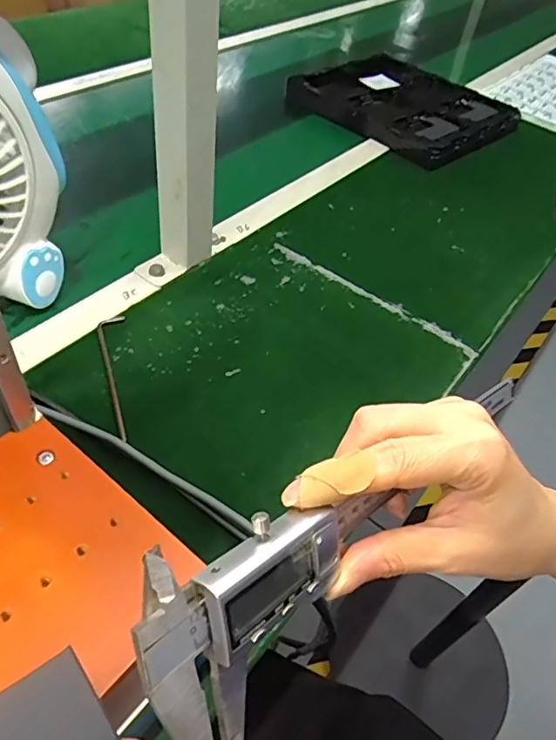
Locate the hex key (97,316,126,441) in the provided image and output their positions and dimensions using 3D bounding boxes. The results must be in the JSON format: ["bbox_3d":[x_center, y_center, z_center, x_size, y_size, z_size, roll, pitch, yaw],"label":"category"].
[{"bbox_3d":[-0.142,0.003,0.476,0.025,0.005,0.141,-7,50,-16],"label":"hex key"}]

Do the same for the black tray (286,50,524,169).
[{"bbox_3d":[0.225,-0.448,0.906,0.273,0.047,0.295,-32,59,-29],"label":"black tray"}]

